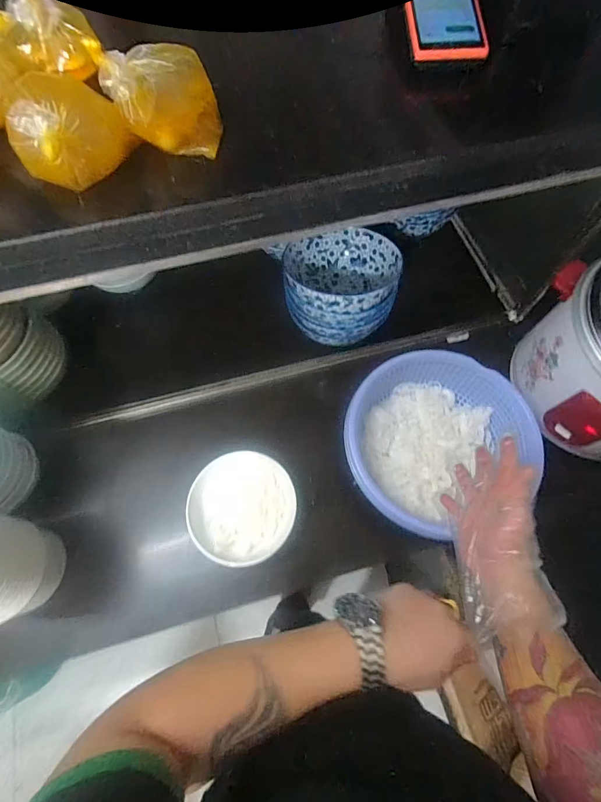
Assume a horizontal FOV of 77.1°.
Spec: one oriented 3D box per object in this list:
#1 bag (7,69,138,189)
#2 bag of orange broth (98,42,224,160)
[{"bbox_3d":[-0.221,-0.257,0.358,0.052,0.067,0.098,40,73,15],"label":"bag"},{"bbox_3d":[-0.136,-0.302,0.378,0.098,0.072,0.073,3,67,1],"label":"bag of orange broth"}]

